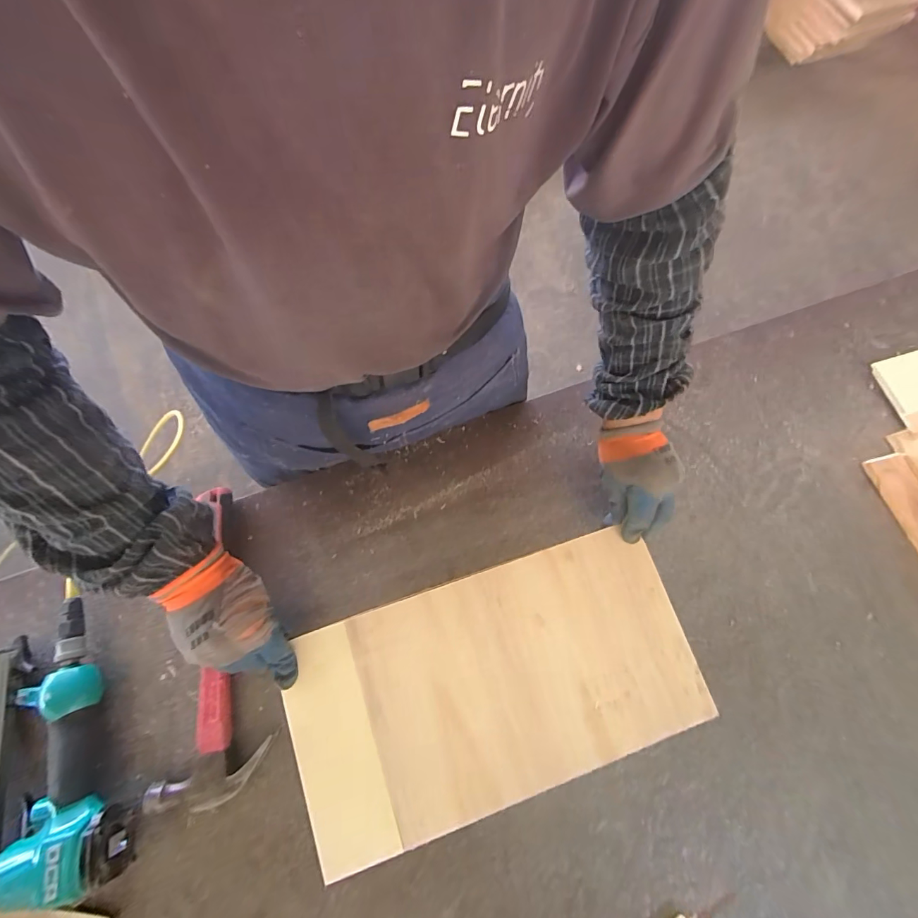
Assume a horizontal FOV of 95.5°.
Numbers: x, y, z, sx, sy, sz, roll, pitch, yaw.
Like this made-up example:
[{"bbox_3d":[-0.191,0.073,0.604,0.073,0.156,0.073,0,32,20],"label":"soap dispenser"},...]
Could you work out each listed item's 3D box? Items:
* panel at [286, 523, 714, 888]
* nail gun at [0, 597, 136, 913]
[{"bbox_3d":[0.041,0.245,0.460,0.433,0.019,0.228,-17,75,-7],"label":"panel"},{"bbox_3d":[-0.427,0.295,0.414,0.134,0.060,0.262,-24,76,-9],"label":"nail gun"}]

